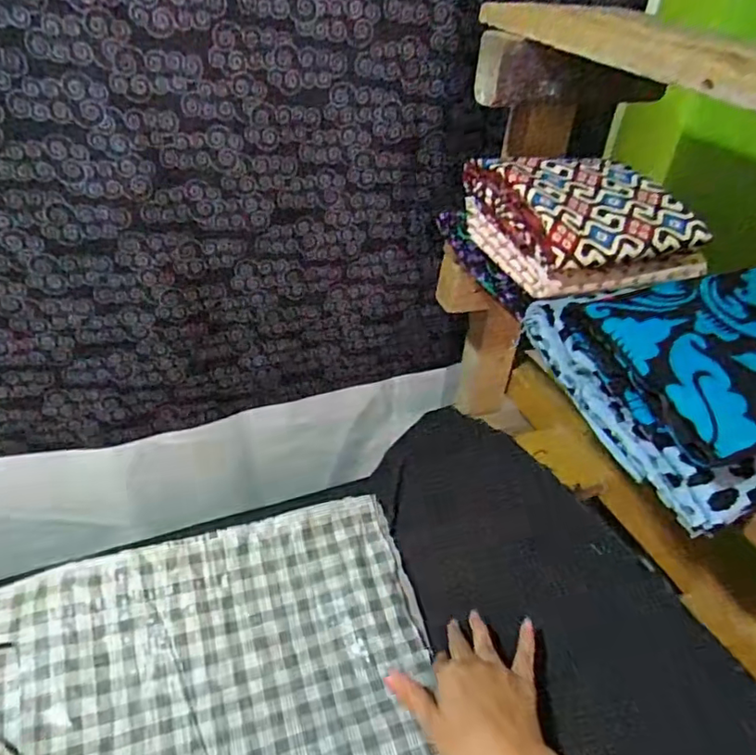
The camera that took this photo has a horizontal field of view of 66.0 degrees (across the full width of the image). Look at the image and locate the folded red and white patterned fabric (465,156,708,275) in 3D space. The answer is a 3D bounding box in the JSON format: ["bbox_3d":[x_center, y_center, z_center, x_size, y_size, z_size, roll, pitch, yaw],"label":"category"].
[{"bbox_3d":[0.186,-0.158,0.528,0.161,0.040,0.160,-11,41,-21],"label":"folded red and white patterned fabric"}]

